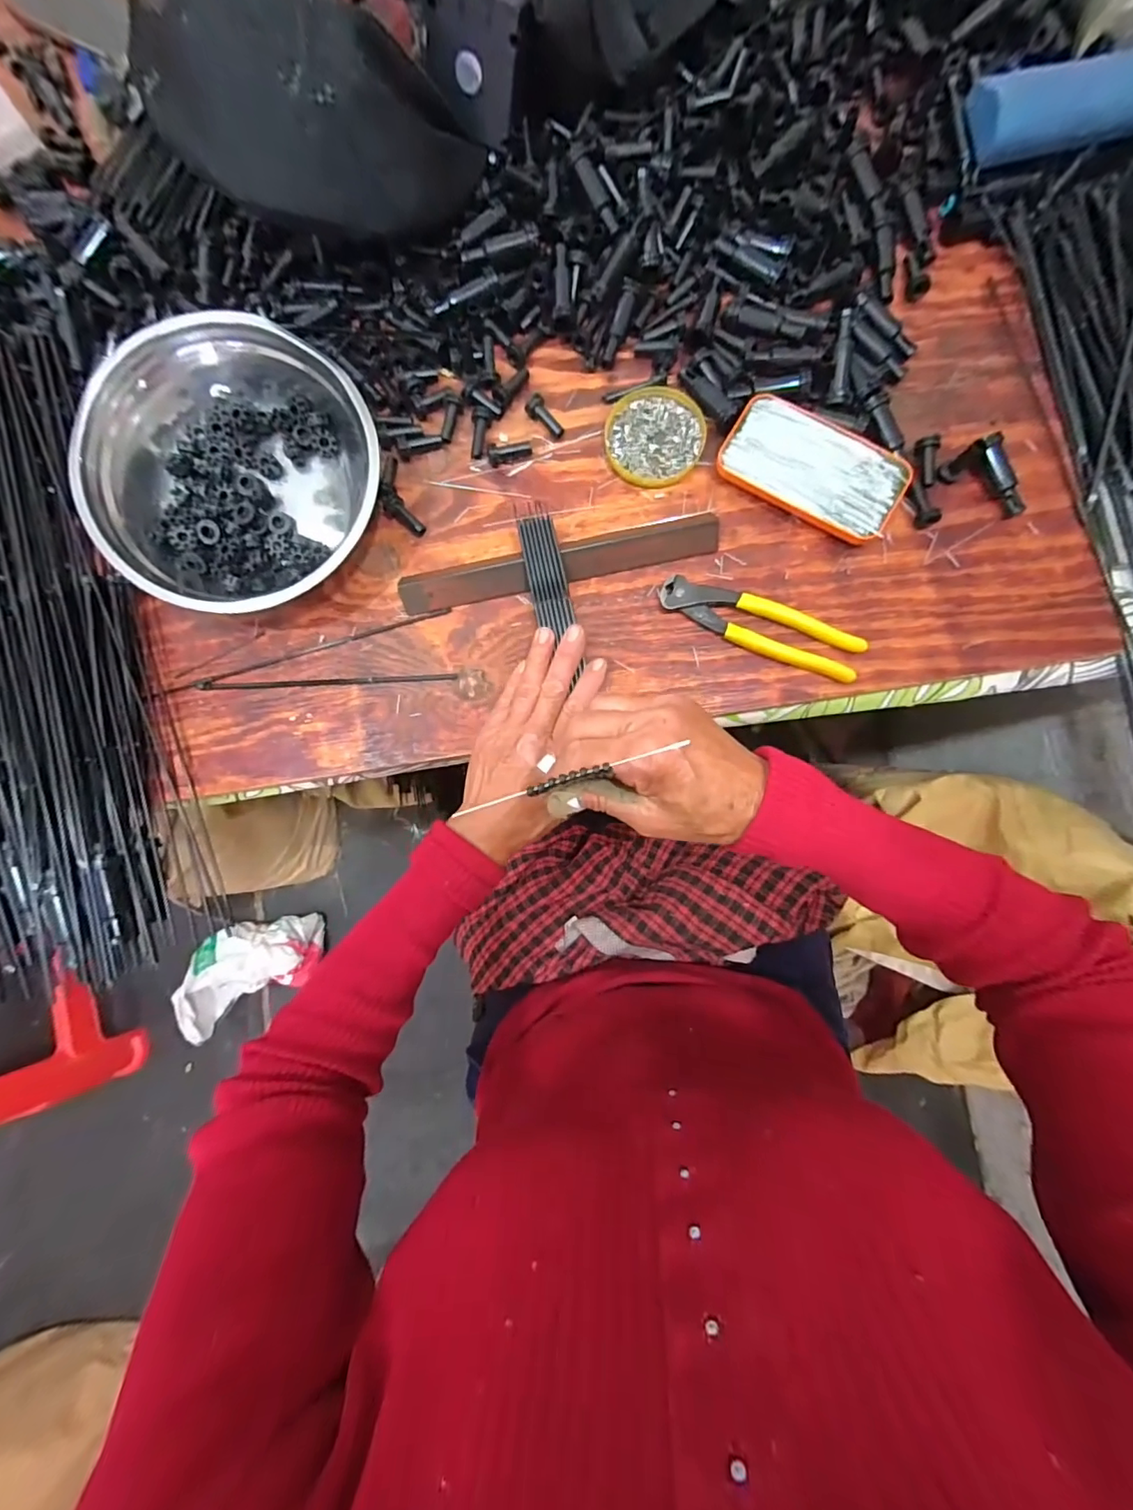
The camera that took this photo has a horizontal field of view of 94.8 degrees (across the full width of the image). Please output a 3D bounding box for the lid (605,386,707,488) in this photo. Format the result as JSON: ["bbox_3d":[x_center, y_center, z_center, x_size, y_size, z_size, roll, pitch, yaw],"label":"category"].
[{"bbox_3d":[0.076,-0.273,0.447,0.081,0.006,0.088,0,85,3],"label":"lid"}]

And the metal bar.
[{"bbox_3d":[-0.006,-0.159,0.435,0.265,0.016,0.032,-10,85,2],"label":"metal bar"}]

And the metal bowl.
[{"bbox_3d":[-0.258,-0.221,0.417,0.213,0.084,0.206,0,85,3],"label":"metal bowl"}]

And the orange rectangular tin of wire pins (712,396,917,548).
[{"bbox_3d":[0.204,-0.237,0.429,0.144,0.021,0.079,32,87,5],"label":"orange rectangular tin of wire pins"}]

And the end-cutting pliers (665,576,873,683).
[{"bbox_3d":[0.157,-0.106,0.424,0.164,0.013,0.041,22,87,4],"label":"end-cutting pliers"}]

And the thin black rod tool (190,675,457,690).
[{"bbox_3d":[-0.204,-0.062,0.440,0.221,0.004,0.008,-1,85,3],"label":"thin black rod tool"}]

